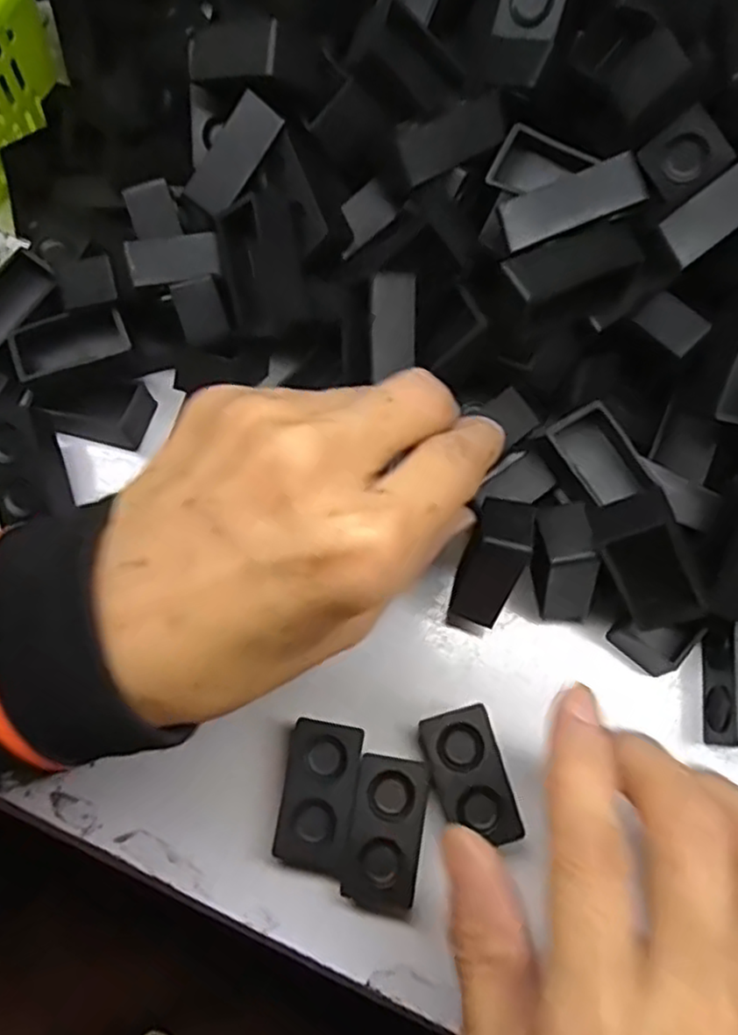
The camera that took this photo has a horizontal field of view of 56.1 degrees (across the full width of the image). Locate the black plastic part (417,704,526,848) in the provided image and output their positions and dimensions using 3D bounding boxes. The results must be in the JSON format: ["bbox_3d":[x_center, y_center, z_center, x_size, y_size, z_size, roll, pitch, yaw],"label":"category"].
[{"bbox_3d":[0.033,0.086,0.229,0.024,0.014,0.042,-16,74,-1],"label":"black plastic part"}]

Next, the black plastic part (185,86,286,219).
[{"bbox_3d":[-0.046,-0.122,0.235,0.016,0.004,0.039,37,105,-6],"label":"black plastic part"}]

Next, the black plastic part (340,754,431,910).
[{"bbox_3d":[0.006,0.102,0.227,0.022,0.015,0.043,10,75,6],"label":"black plastic part"}]

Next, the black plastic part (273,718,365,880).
[{"bbox_3d":[-0.016,0.092,0.230,0.023,0.017,0.044,8,75,5],"label":"black plastic part"}]

